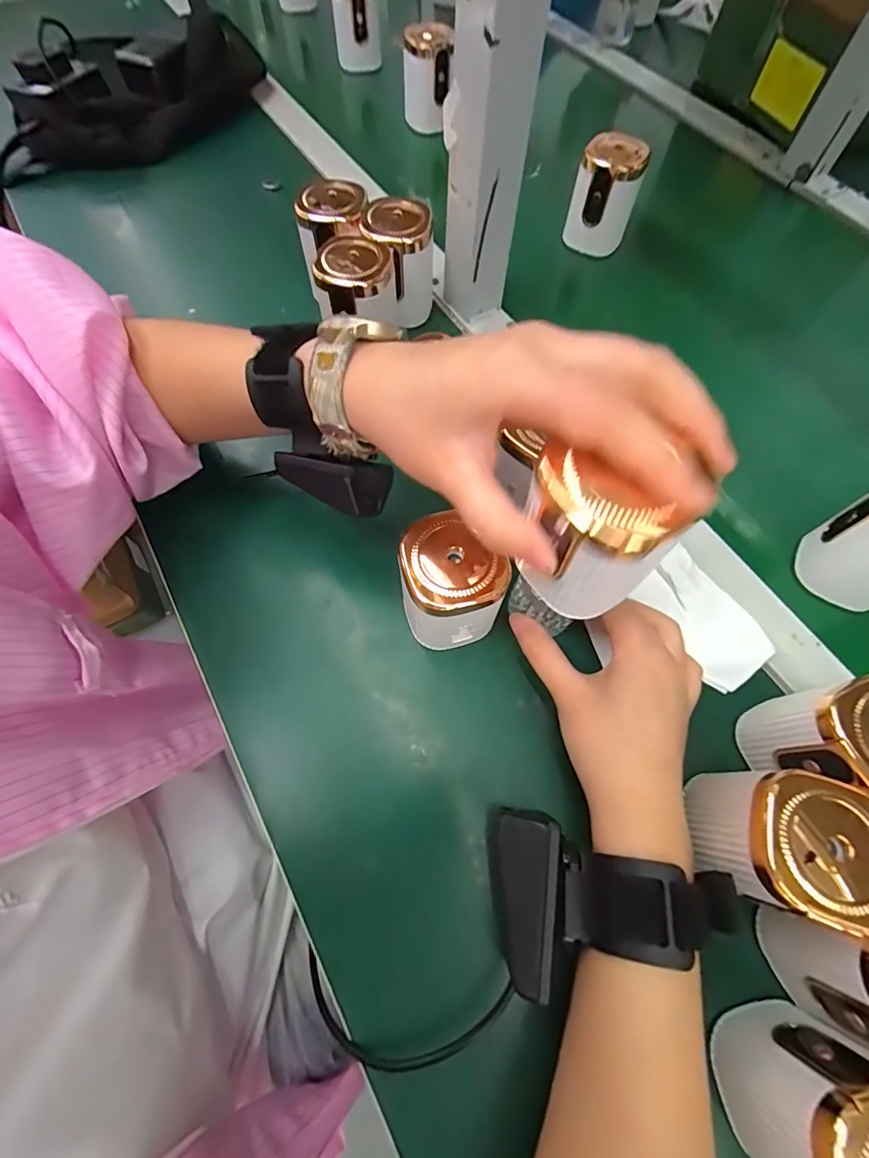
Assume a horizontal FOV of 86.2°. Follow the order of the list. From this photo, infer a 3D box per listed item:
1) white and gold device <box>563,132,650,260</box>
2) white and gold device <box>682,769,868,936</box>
[{"bbox_3d":[0.161,-0.362,0.441,0.057,0.079,0.066,17,66,5],"label":"white and gold device"},{"bbox_3d":[0.154,0.119,0.212,0.047,0.080,0.051,10,66,2],"label":"white and gold device"}]

